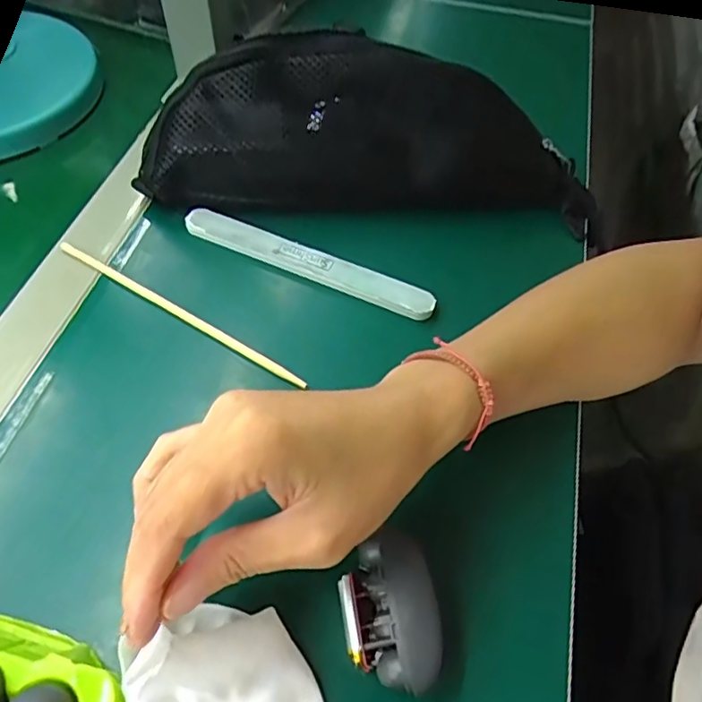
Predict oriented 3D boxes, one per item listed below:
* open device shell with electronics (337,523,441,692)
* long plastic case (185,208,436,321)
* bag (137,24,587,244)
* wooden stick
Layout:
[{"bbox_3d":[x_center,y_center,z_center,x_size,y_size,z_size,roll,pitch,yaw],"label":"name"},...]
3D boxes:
[{"bbox_3d":[0.017,0.111,0.245,0.039,0.024,0.060,-8,56,-7],"label":"open device shell with electronics"},{"bbox_3d":[-0.028,-0.058,0.369,0.170,0.011,0.020,21,57,13],"label":"long plastic case"},{"bbox_3d":[0.016,-0.147,0.384,0.308,0.093,0.073,2,55,0],"label":"bag"},{"bbox_3d":[-0.105,-0.024,0.347,0.186,0.007,0.006,28,59,17],"label":"wooden stick"}]

